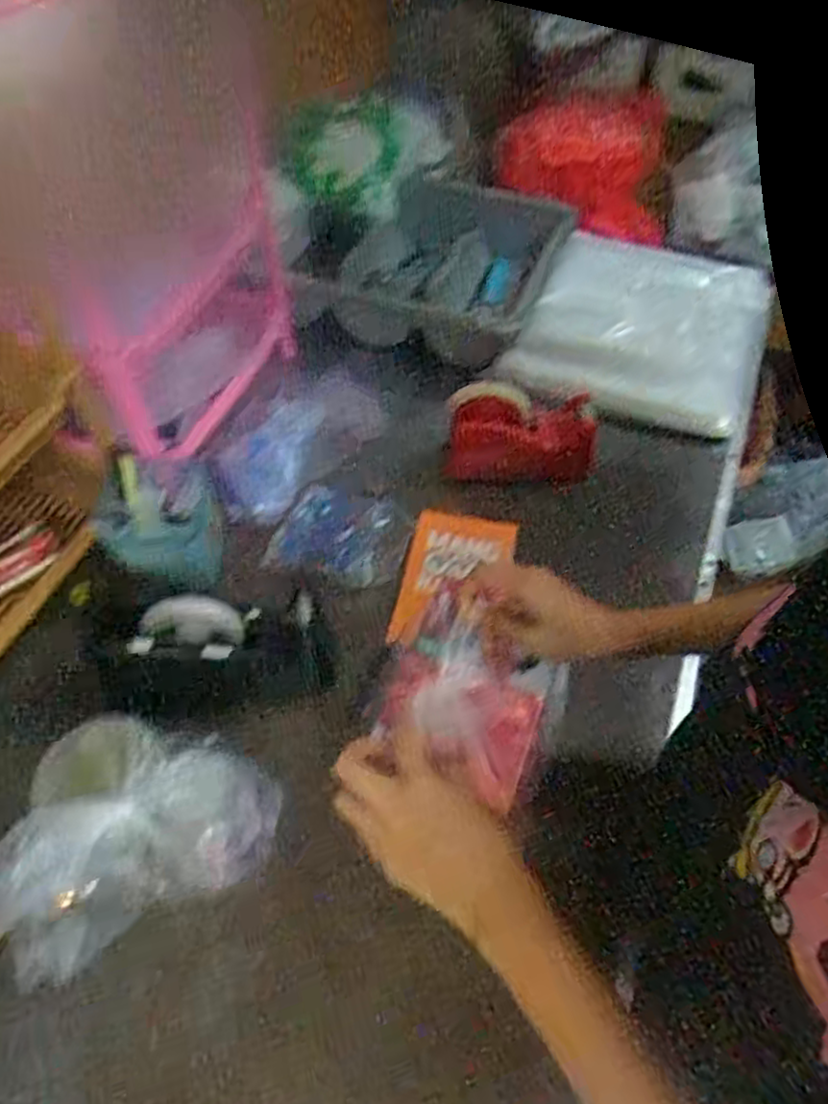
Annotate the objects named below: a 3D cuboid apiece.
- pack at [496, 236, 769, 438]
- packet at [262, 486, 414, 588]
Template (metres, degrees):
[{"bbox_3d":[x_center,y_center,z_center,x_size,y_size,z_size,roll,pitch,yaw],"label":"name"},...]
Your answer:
[{"bbox_3d":[0.276,-0.274,0.869,0.265,0.038,0.259,22,73,3],"label":"pack"},{"bbox_3d":[-0.072,-0.018,0.742,0.132,0.022,0.112,14,55,9],"label":"packet"}]

